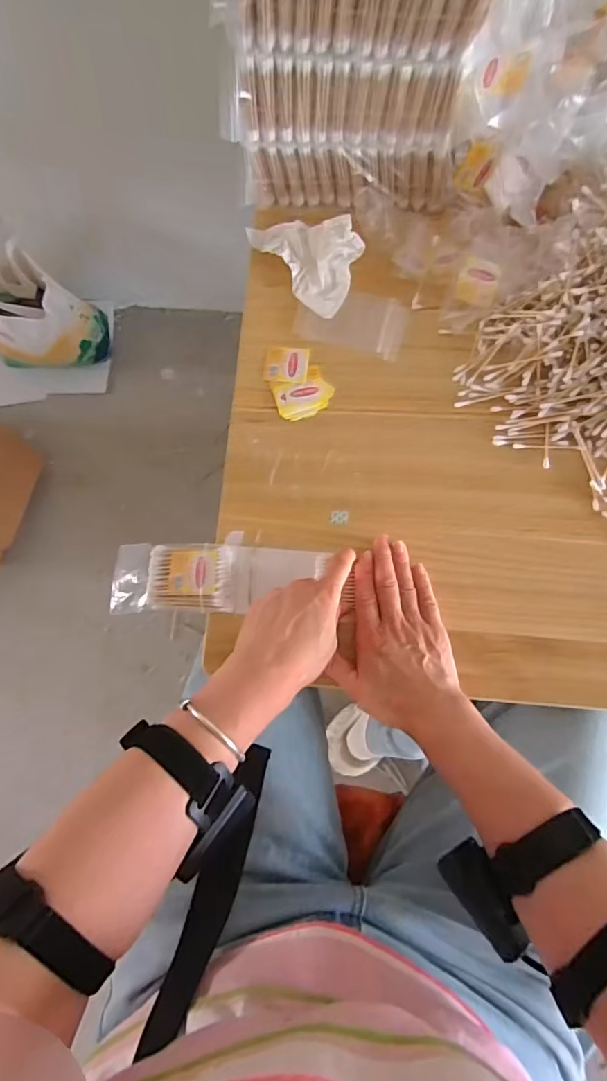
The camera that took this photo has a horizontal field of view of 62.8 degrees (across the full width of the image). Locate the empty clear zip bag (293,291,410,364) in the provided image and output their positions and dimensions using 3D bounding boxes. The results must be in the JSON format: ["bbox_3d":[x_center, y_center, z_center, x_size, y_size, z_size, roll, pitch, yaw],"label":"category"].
[{"bbox_3d":[0.054,-0.247,0.553,0.118,0.009,0.070,17,77,5],"label":"empty clear zip bag"}]

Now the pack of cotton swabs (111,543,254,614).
[{"bbox_3d":[-0.119,0.036,0.483,0.136,0.022,0.065,0,76,0],"label":"pack of cotton swabs"}]

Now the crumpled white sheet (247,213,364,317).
[{"bbox_3d":[0.009,-0.318,0.546,0.083,0.042,0.134,-40,79,-9],"label":"crumpled white sheet"}]

